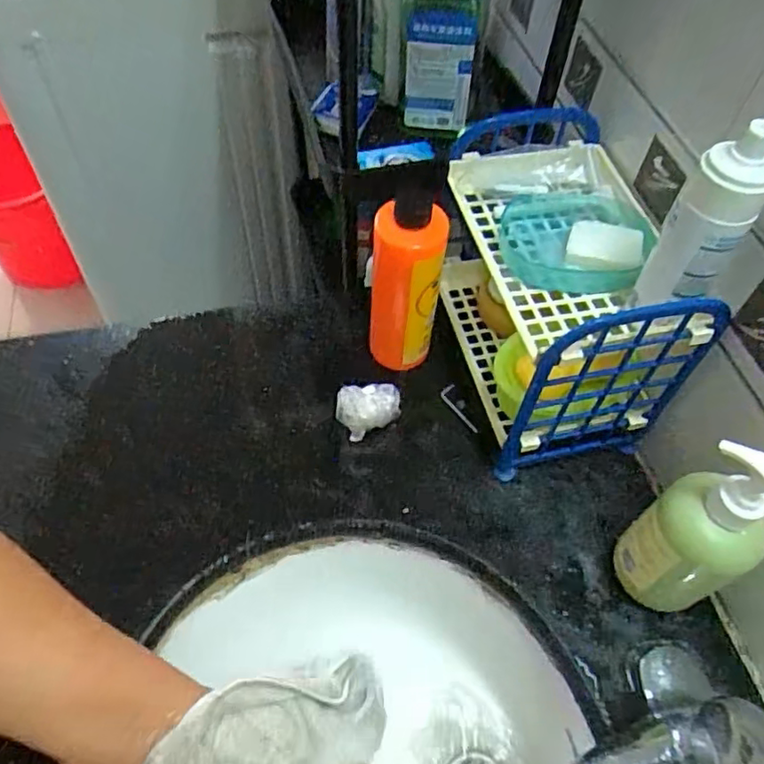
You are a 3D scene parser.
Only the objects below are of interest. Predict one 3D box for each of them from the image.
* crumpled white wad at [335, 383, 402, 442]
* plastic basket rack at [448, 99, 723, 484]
[{"bbox_3d":[-0.012,0.023,0.564,0.058,0.068,0.039,-3,56,-5],"label":"crumpled white wad"},{"bbox_3d":[0.141,-0.071,0.537,0.127,0.208,0.222,-12,58,-11],"label":"plastic basket rack"}]

